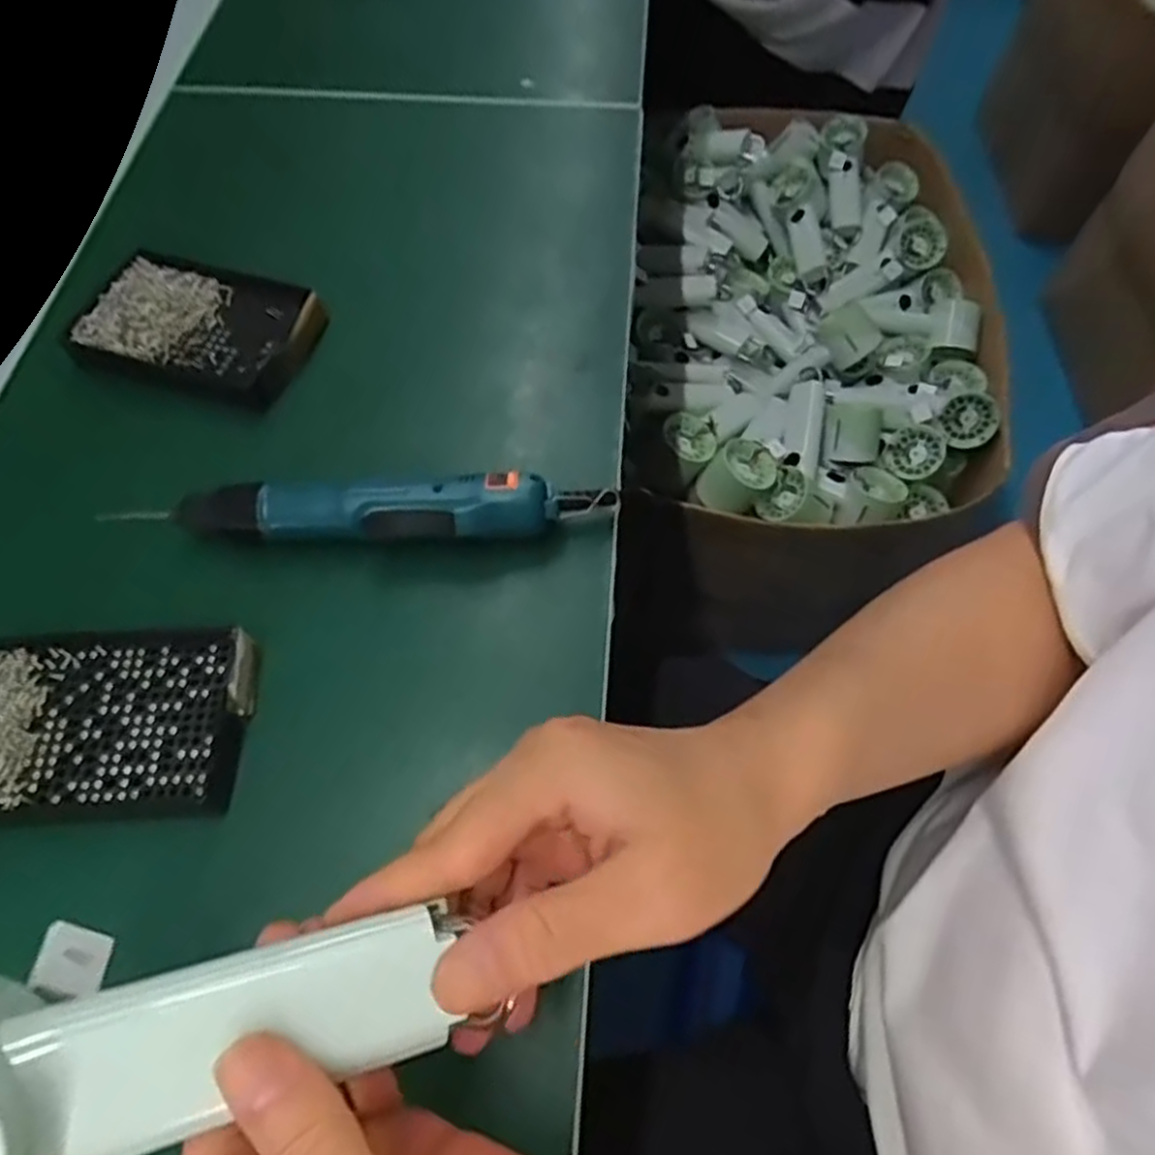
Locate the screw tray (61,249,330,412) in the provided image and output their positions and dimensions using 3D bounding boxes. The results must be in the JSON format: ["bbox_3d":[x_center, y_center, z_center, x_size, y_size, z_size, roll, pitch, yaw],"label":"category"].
[{"bbox_3d":[-0.241,-0.158,0.483,0.146,0.020,0.097,14,63,8],"label":"screw tray"}]

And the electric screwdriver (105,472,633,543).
[{"bbox_3d":[-0.116,-0.036,0.412,0.272,0.035,0.037,1,62,1],"label":"electric screwdriver"}]

